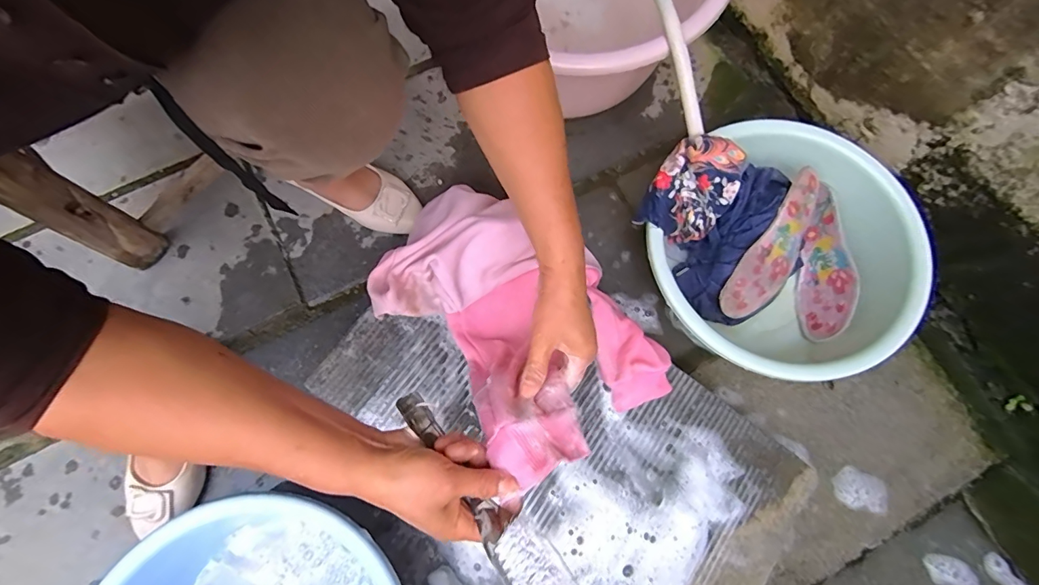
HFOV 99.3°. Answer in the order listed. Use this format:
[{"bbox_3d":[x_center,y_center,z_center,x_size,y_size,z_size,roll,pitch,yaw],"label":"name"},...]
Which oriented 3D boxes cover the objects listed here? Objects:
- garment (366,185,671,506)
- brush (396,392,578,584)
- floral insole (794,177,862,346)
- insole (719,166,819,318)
[{"bbox_3d":[-0.010,0.034,0.484,0.364,0.190,0.219,37,77,8],"label":"garment"},{"bbox_3d":[-0.028,0.171,0.352,0.043,0.025,0.228,-40,64,-11],"label":"brush"},{"bbox_3d":[0.439,-0.040,0.642,0.026,0.075,0.214,12,74,-36],"label":"floral insole"},{"bbox_3d":[0.354,-0.060,0.606,0.083,0.020,0.221,41,82,-21],"label":"insole"}]

